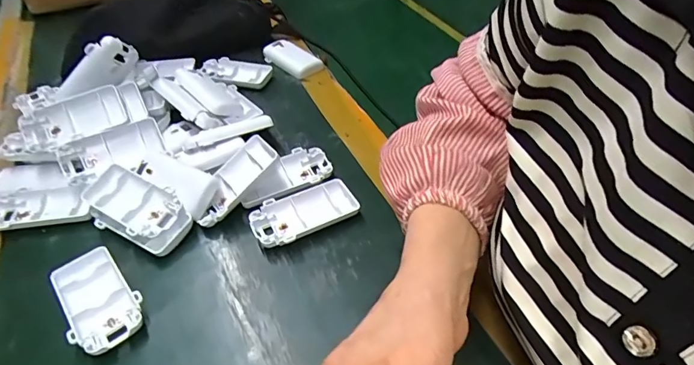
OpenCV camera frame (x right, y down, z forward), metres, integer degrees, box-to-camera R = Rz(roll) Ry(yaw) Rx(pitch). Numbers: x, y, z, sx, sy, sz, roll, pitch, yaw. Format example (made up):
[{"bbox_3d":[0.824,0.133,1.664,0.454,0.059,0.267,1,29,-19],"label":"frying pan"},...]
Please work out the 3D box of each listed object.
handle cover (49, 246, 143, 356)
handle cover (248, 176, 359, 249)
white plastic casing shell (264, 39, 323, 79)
[{"bbox_3d":[-0.192,0.091,0.348,0.048,0.017,0.094,-31,50,-26],"label":"handle cover"},{"bbox_3d":[-0.038,0.028,0.400,0.092,0.017,0.048,-22,47,-19],"label":"handle cover"},{"bbox_3d":[-0.073,-0.169,0.605,0.048,0.012,0.088,-35,52,-29],"label":"white plastic casing shell"}]

